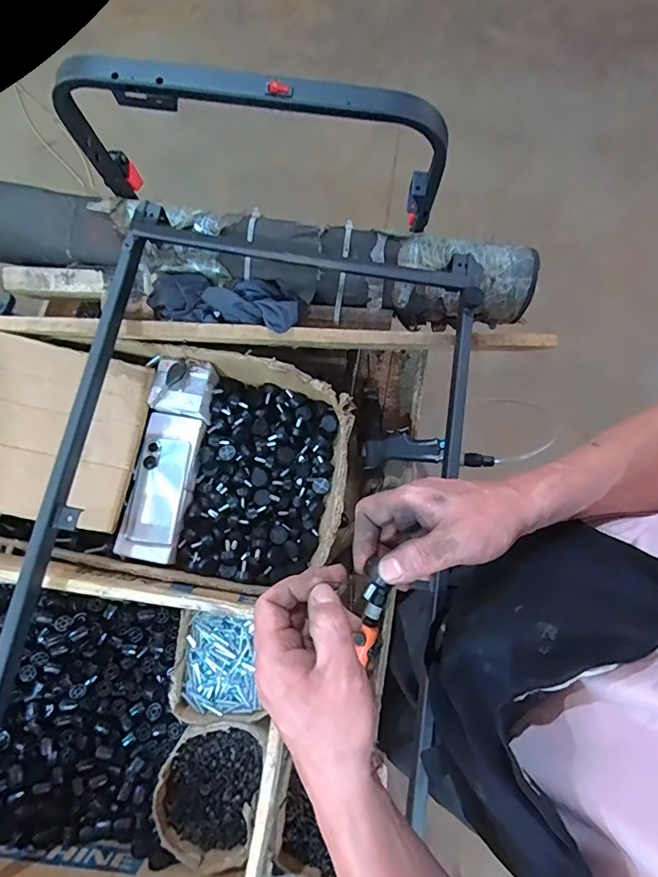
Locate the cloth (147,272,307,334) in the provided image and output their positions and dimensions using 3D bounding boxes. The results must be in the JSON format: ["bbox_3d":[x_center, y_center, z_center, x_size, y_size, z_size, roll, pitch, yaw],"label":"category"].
[{"bbox_3d":[-0.156,-0.207,0.689,0.230,0.055,0.087,11,76,1],"label":"cloth"}]

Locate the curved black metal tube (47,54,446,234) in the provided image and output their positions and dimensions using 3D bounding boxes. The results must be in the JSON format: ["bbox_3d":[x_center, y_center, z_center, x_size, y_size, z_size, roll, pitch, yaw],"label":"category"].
[{"bbox_3d":[-0.094,-0.380,0.623,0.490,0.232,0.075,12,76,1],"label":"curved black metal tube"}]

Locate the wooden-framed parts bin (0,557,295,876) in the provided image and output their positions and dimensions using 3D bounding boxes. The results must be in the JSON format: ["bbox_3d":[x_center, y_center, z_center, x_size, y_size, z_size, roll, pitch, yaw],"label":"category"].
[{"bbox_3d":[-0.325,0.357,0.599,0.505,0.143,0.356,6,76,0],"label":"wooden-framed parts bin"}]

